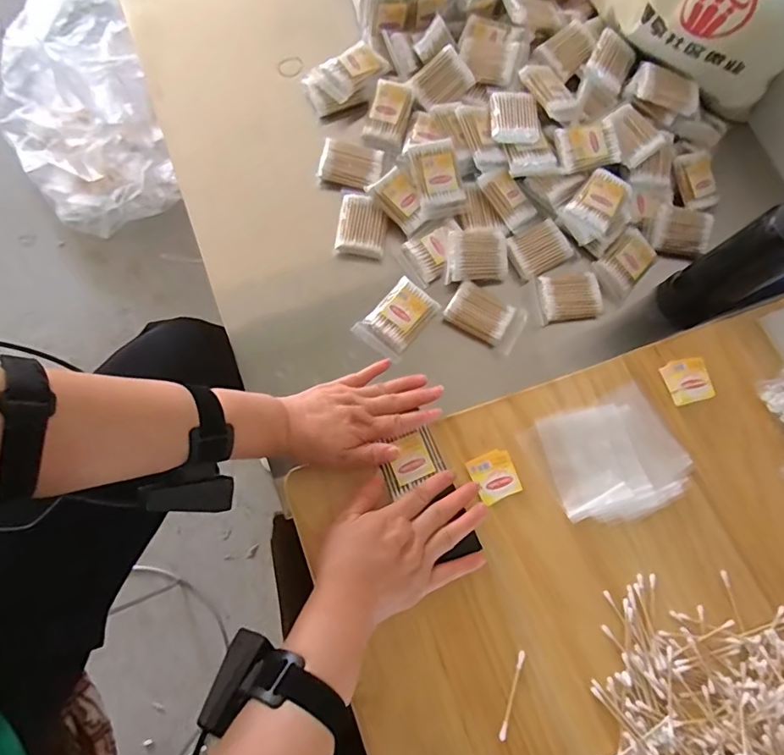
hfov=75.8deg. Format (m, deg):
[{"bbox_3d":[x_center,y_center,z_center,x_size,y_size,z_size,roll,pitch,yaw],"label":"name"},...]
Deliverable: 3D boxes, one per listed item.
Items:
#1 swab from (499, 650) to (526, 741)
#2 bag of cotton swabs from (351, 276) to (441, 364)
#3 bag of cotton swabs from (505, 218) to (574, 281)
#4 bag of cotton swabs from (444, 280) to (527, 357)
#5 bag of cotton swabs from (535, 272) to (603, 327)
[{"bbox_3d":[0.109,0.286,0.453,0.007,0.004,0.074,20,73,0],"label":"swab"},{"bbox_3d":[0.007,-0.067,0.599,0.062,0.027,0.092,38,74,5],"label":"bag of cotton swabs"},{"bbox_3d":[0.183,-0.161,0.632,0.079,0.015,0.057,-28,79,-13],"label":"bag of cotton swabs"},{"bbox_3d":[0.113,-0.073,0.605,0.090,0.027,0.056,32,74,3],"label":"bag of cotton swabs"},{"bbox_3d":[0.216,-0.100,0.621,0.079,0.014,0.059,-10,76,-9],"label":"bag of cotton swabs"}]

